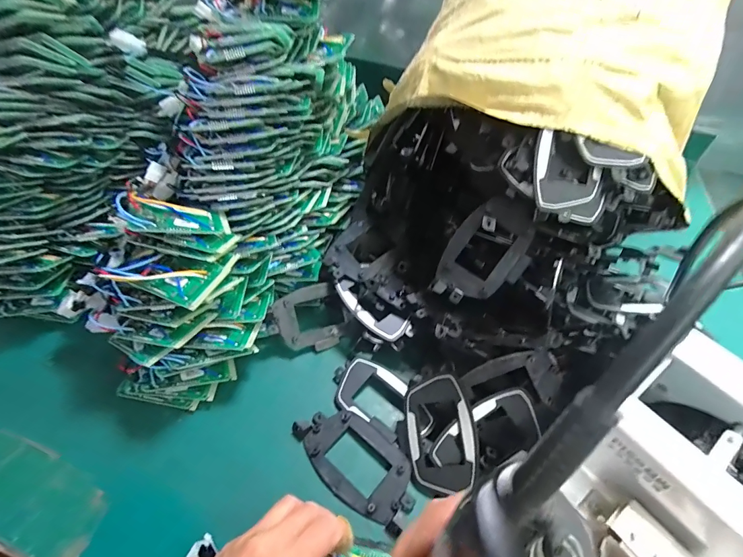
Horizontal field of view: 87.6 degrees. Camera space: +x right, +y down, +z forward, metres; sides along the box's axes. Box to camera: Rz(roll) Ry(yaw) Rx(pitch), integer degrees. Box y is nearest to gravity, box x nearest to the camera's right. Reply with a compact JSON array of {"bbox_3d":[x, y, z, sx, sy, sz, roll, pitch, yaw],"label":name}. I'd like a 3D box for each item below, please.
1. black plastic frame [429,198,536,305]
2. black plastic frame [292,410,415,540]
[{"bbox_3d":[0.108,-0.023,0.362,0.071,0.011,0.108,33,89,17],"label":"black plastic frame"},{"bbox_3d":[-0.012,0.164,0.355,0.122,0.011,0.070,29,51,21],"label":"black plastic frame"}]

